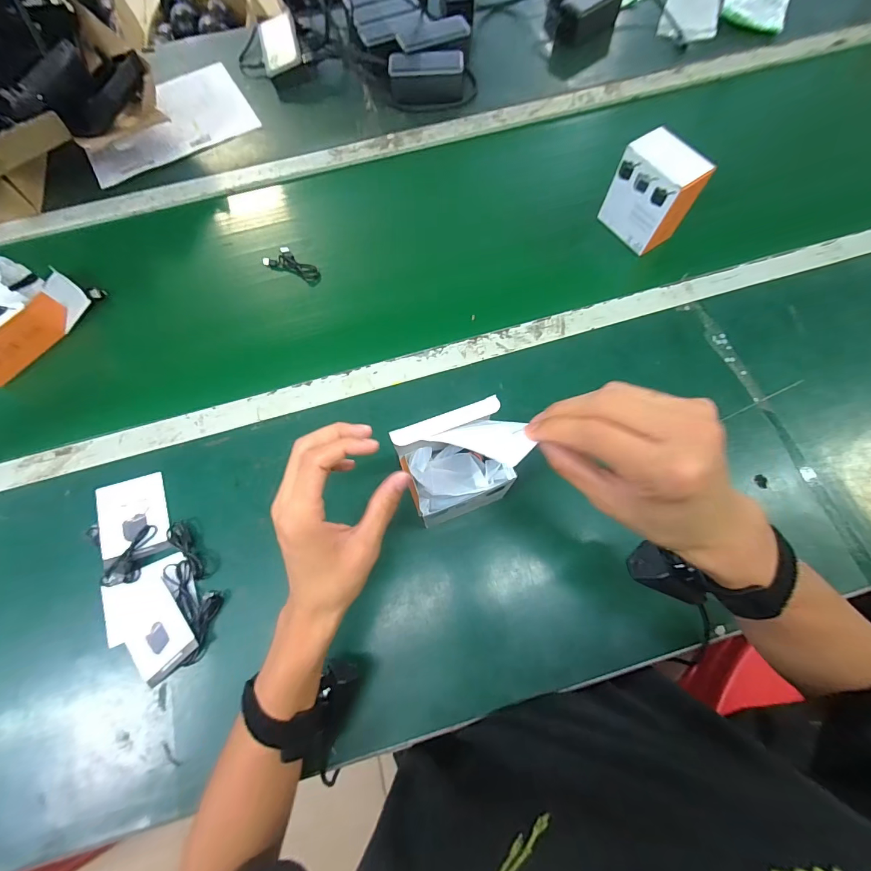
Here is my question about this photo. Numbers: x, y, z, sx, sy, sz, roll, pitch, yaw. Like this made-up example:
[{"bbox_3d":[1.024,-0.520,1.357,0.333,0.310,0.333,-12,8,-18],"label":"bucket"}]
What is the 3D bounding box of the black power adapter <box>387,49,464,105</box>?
[{"bbox_3d":[-0.014,-0.632,0.688,0.131,0.047,0.052,-9,71,-2],"label":"black power adapter"}]

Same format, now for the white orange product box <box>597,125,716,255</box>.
[{"bbox_3d":[0.315,-0.352,0.563,0.061,0.112,0.106,-33,74,-10],"label":"white orange product box"}]

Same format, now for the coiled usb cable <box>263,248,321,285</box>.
[{"bbox_3d":[-0.221,-0.264,0.611,0.089,0.018,0.043,33,75,11],"label":"coiled usb cable"}]

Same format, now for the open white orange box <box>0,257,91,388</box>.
[{"bbox_3d":[-0.600,-0.170,0.544,0.096,0.067,0.170,33,75,11],"label":"open white orange box"}]

